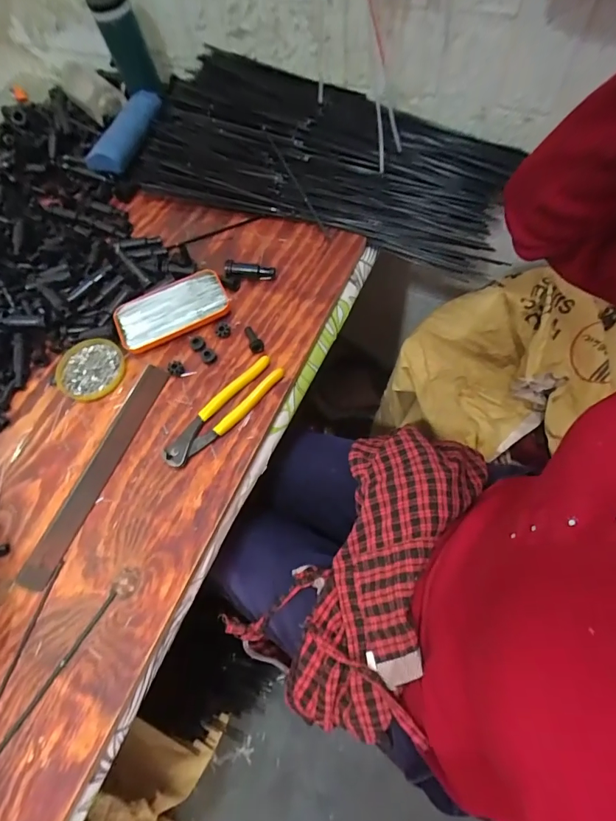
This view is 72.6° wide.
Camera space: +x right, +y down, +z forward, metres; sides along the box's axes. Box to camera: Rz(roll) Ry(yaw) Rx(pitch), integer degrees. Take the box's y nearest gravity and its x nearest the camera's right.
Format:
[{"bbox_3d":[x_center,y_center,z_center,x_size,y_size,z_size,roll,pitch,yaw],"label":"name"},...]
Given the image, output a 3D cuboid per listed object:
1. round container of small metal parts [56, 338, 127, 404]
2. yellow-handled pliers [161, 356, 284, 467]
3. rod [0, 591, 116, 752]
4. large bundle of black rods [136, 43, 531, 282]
[{"bbox_3d":[-0.272,-0.052,0.528,0.081,0.010,0.083,-2,64,5],"label":"round container of small metal parts"},{"bbox_3d":[-0.097,0.002,0.485,0.038,0.018,0.163,40,75,21],"label":"yellow-handled pliers"},{"bbox_3d":[-0.254,0.270,0.387,0.008,0.004,0.220,30,71,15],"label":"rod"},{"bbox_3d":[0.028,-0.377,0.629,0.560,0.087,0.240,16,67,13],"label":"large bundle of black rods"}]

